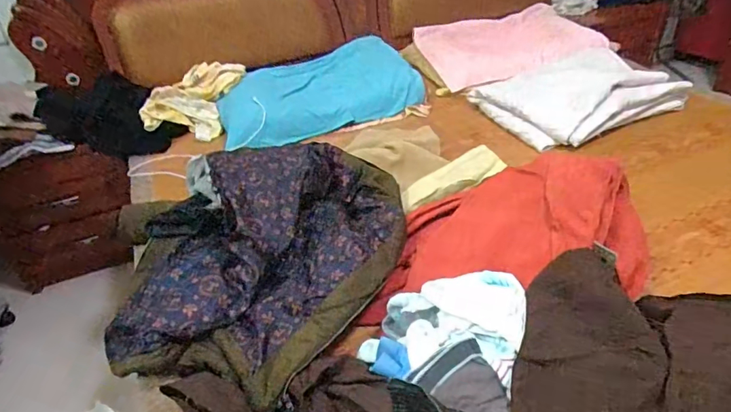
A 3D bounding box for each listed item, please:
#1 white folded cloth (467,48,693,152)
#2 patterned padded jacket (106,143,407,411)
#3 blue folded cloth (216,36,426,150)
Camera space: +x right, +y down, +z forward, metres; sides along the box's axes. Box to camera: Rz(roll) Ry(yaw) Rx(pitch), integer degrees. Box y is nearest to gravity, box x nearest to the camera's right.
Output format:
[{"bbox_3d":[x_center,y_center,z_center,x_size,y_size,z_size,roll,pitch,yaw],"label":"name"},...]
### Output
[{"bbox_3d":[0.657,-0.358,1.491,0.531,0.140,0.407,-18,38,-16],"label":"white folded cloth"},{"bbox_3d":[-0.214,0.062,0.901,0.524,0.184,0.515,7,39,18],"label":"patterned padded jacket"},{"bbox_3d":[-0.152,-0.370,1.515,0.638,0.056,0.367,-21,55,-17],"label":"blue folded cloth"}]

